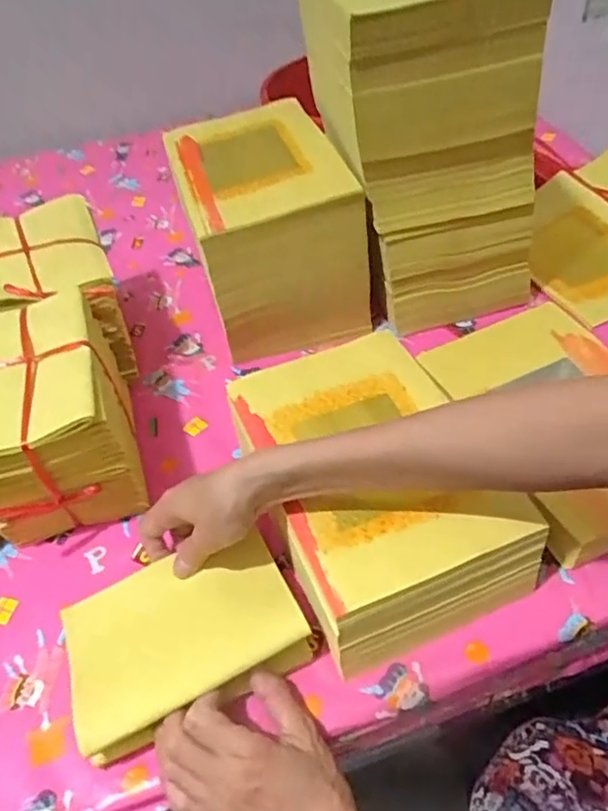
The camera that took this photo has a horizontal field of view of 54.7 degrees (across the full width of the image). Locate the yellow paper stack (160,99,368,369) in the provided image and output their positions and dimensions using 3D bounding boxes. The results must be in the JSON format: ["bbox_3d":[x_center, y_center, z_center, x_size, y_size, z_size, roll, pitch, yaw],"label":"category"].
[{"bbox_3d":[-0.042,-0.199,0.667,0.157,0.180,0.250,-16,50,-7],"label":"yellow paper stack"}]

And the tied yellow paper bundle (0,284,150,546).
[{"bbox_3d":[-0.226,0.012,0.528,0.125,0.139,0.172,-19,51,-10],"label":"tied yellow paper bundle"}]

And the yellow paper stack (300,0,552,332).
[{"bbox_3d":[0.120,-0.291,0.620,0.192,0.322,0.238,-12,50,-4],"label":"yellow paper stack"}]

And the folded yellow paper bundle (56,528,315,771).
[{"bbox_3d":[-0.087,0.161,0.426,0.158,0.035,0.111,-21,51,-11],"label":"folded yellow paper bundle"}]

